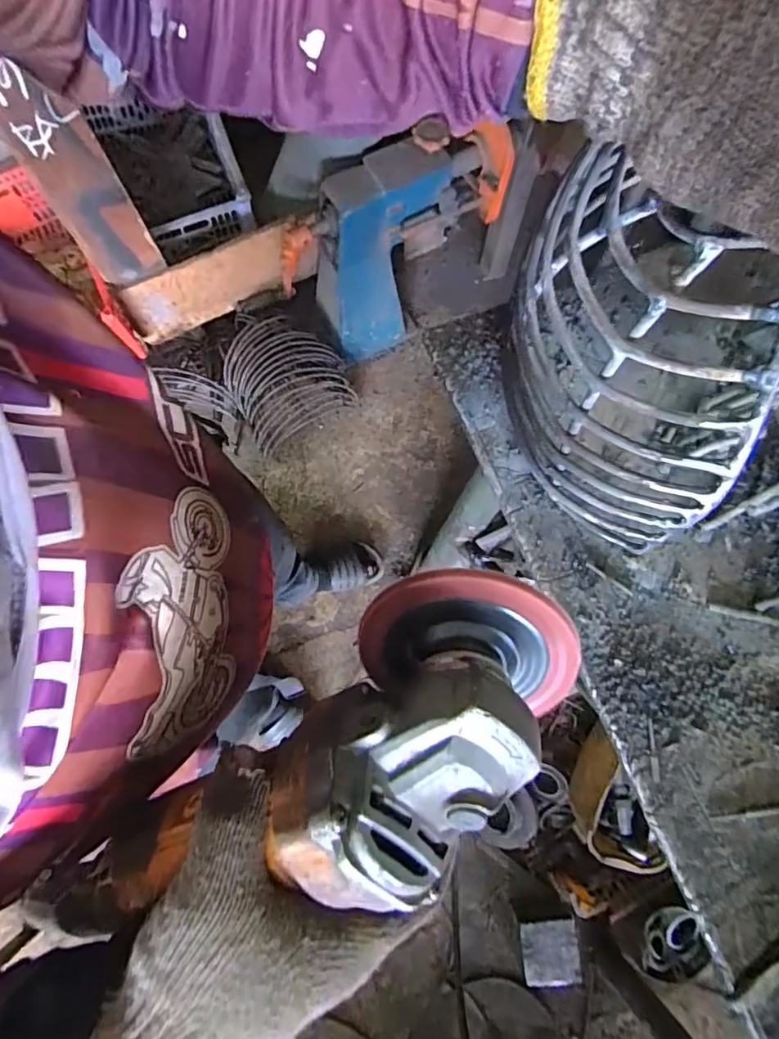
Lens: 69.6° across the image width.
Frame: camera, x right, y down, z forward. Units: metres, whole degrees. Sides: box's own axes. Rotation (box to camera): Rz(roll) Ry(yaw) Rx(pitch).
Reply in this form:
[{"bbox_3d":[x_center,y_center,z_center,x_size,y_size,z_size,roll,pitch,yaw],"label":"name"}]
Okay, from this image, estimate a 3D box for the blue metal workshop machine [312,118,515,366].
[{"bbox_3d":[0.037,-0.583,1.235,0.402,0.437,0.163,-32,78,-8],"label":"blue metal workshop machine"}]

